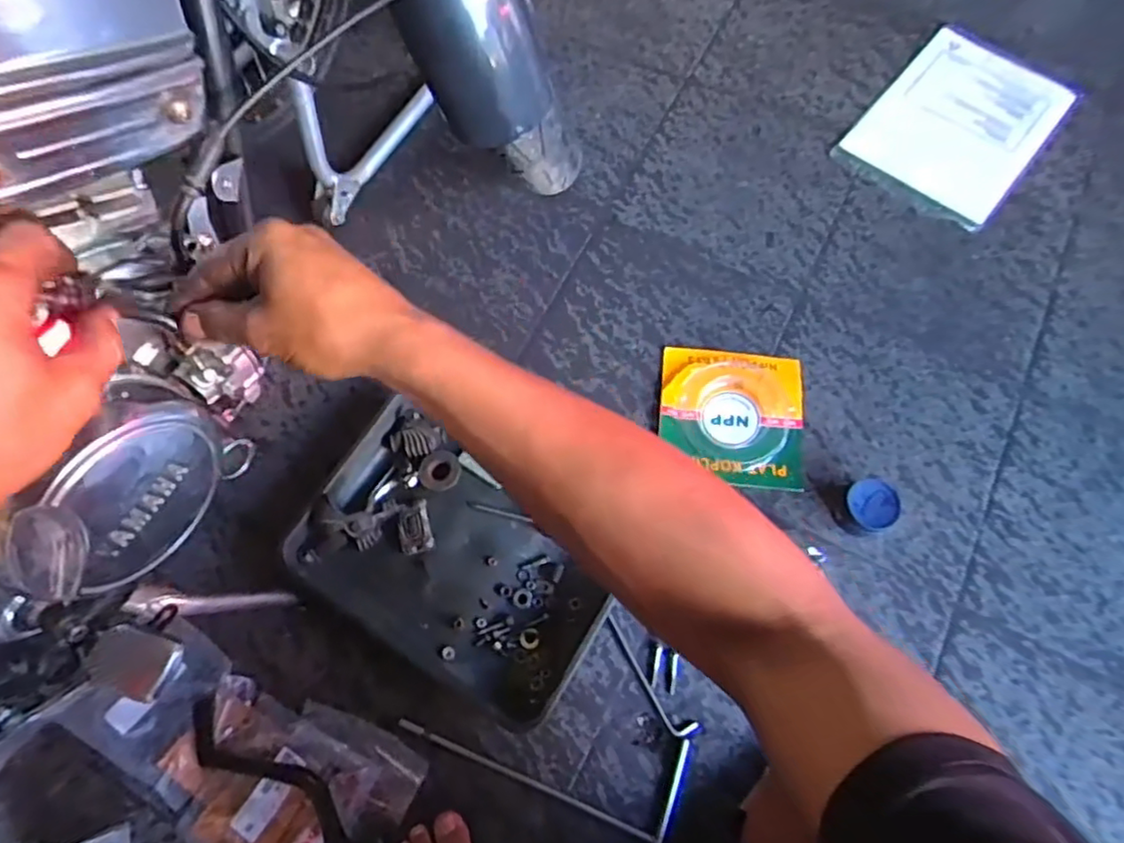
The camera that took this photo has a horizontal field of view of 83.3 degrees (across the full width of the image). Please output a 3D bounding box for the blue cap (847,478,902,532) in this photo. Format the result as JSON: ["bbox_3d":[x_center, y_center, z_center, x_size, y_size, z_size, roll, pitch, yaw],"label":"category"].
[{"bbox_3d":[0.352,0.098,0.721,0.052,0.052,0.053,0,70,1],"label":"blue cap"}]

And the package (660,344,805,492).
[{"bbox_3d":[0.213,-0.010,0.789,0.173,0.023,0.174,5,70,3],"label":"package"}]

